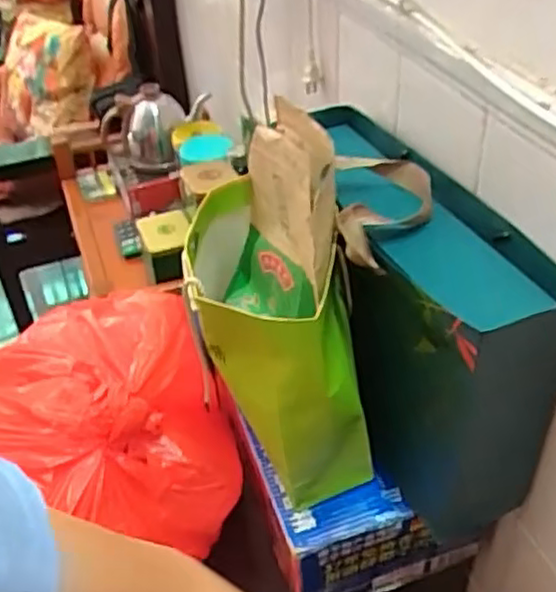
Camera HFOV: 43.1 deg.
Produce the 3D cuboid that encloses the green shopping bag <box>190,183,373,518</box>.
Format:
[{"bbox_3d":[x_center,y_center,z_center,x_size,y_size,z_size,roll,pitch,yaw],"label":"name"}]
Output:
[{"bbox_3d":[-0.007,0.046,0.732,0.145,0.263,0.253,-11,41,-8],"label":"green shopping bag"}]

